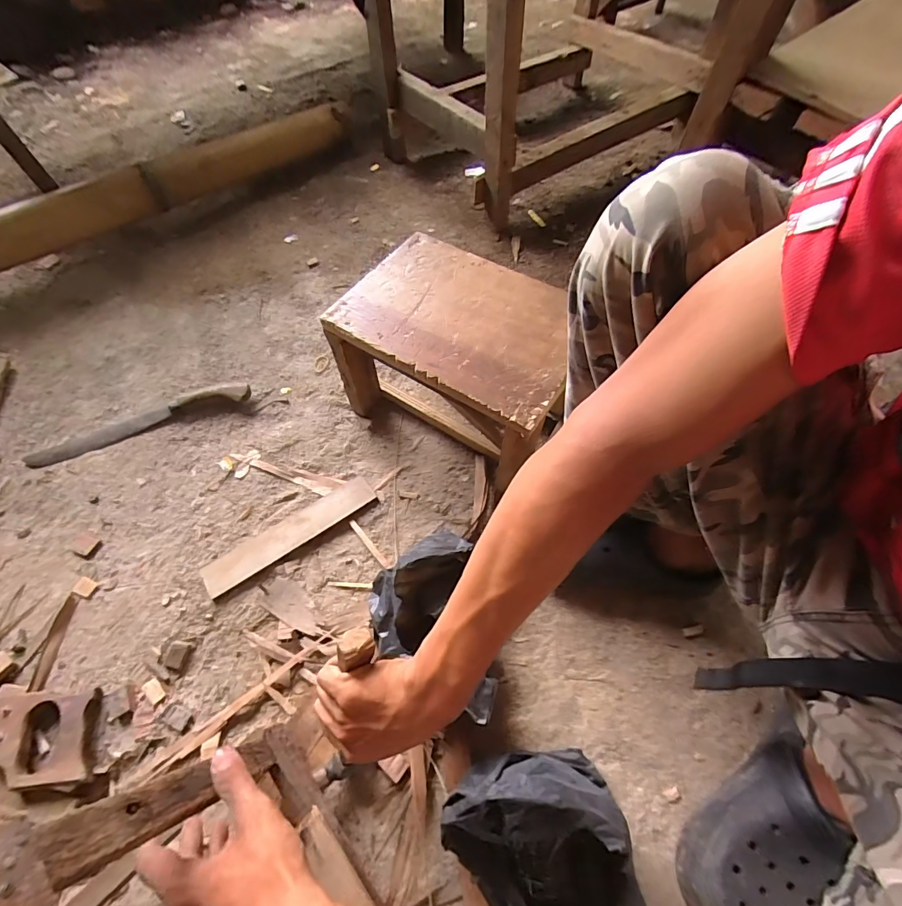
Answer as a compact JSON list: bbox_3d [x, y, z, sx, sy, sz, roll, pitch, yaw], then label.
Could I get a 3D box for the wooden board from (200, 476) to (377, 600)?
[{"bbox_3d":[-0.239,0.119,0.640,0.259,0.016,0.051,-32,68,-19],"label":"wooden board"}]

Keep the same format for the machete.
[{"bbox_3d":[-0.532,-0.056,0.728,0.366,0.035,0.064,-19,63,-13],"label":"machete"}]

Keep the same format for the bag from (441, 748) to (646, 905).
[{"bbox_3d":[0.087,0.397,0.418,0.186,0.101,0.164,2,60,-1],"label":"bag"}]

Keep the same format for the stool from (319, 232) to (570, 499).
[{"bbox_3d":[0.016,-0.139,0.656,0.313,0.206,0.233,31,66,16],"label":"stool"}]

